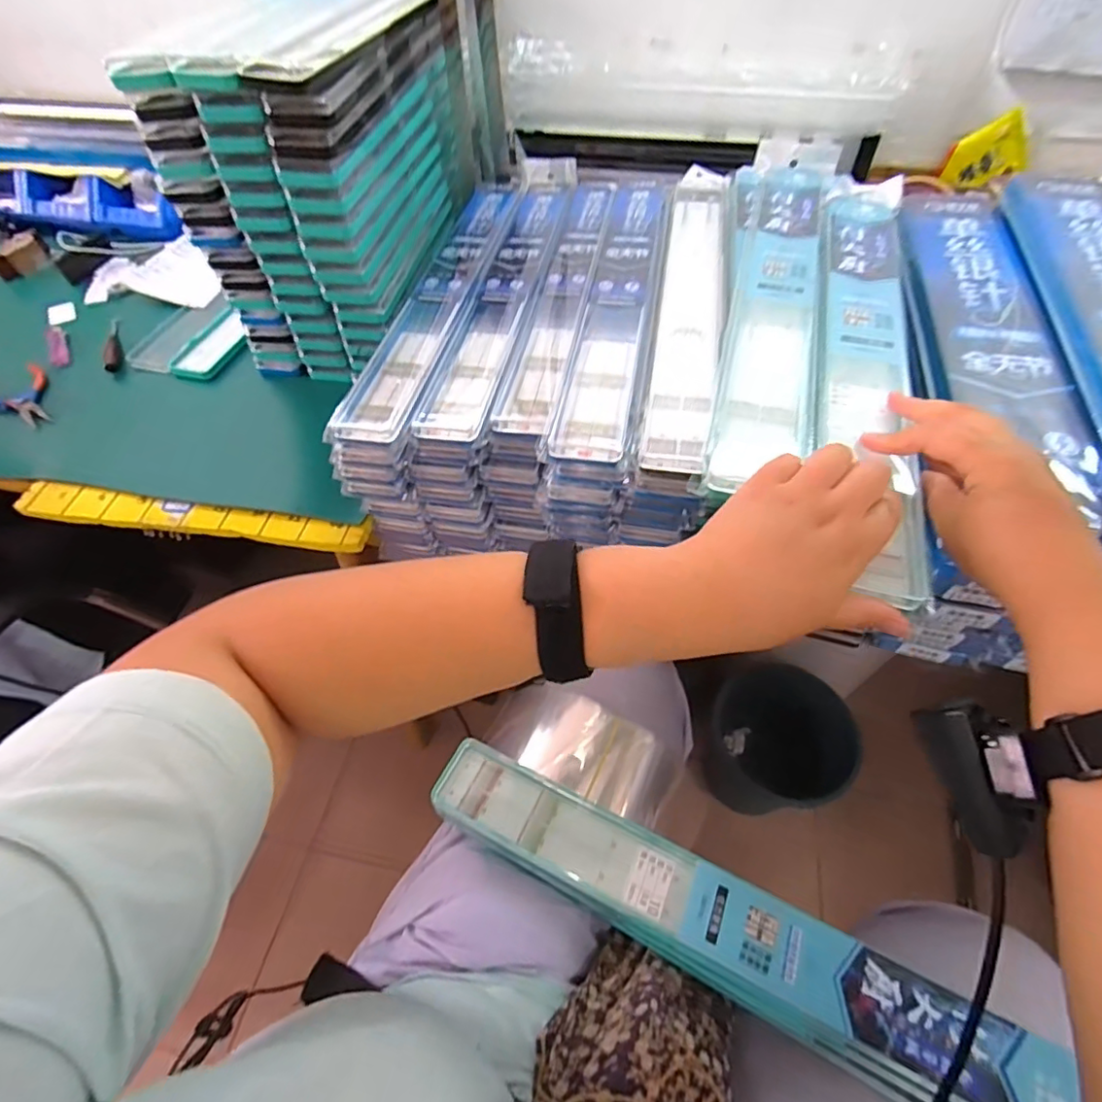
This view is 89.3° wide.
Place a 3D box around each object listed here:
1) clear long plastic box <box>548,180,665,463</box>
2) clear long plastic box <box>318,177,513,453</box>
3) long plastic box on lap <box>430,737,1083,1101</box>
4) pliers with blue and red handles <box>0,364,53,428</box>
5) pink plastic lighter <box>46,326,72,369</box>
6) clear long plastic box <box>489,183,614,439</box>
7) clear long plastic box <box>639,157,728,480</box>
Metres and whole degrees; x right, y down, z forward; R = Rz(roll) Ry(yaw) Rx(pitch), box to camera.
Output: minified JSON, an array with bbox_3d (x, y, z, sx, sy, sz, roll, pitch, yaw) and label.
[{"bbox_3d":[0.062,-0.236,0.510,0.056,0.022,0.405,9,55,7],"label":"clear long plastic box"},{"bbox_3d":[-0.106,-0.259,0.558,0.063,0.026,0.413,10,55,8],"label":"clear long plastic box"},{"bbox_3d":[0.107,0.261,0.397,0.419,0.046,0.066,22,57,18],"label":"long plastic box on lap"},{"bbox_3d":[-0.594,-0.178,0.627,0.106,0.026,0.068,27,59,19],"label":"pliers with blue and red handles"},{"bbox_3d":[-0.600,-0.251,0.680,0.019,0.013,0.070,-23,57,-15],"label":"pink plastic lighter"},{"bbox_3d":[0.016,-0.266,0.553,0.051,0.029,0.415,9,55,7],"label":"clear long plastic box"},{"bbox_3d":[0.132,-0.240,0.512,0.059,0.027,0.444,8,55,7],"label":"clear long plastic box"}]

